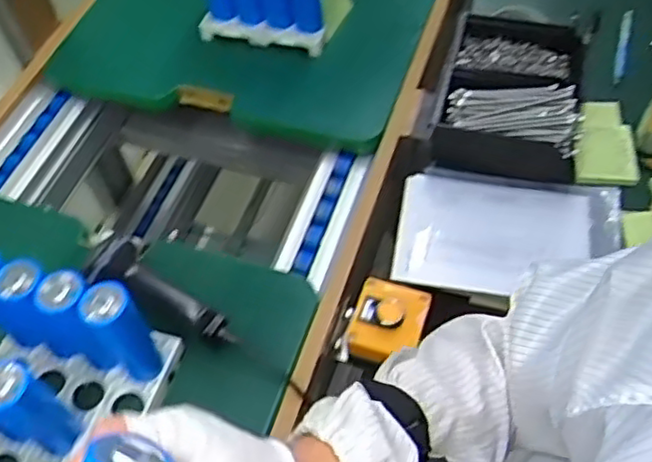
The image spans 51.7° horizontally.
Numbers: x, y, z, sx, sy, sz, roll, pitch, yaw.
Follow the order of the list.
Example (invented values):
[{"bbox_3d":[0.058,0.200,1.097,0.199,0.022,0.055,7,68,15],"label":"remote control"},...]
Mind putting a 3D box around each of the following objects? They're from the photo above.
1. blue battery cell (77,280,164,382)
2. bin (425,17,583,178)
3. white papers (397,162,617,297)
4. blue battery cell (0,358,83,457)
[{"bbox_3d":[-0.177,0.092,0.594,0.037,0.122,0.037,-32,59,-17],"label":"blue battery cell"},{"bbox_3d":[0.224,-0.163,0.823,0.162,0.079,0.230,12,57,12],"label":"bin"},{"bbox_3d":[0.204,0.003,0.766,0.237,0.022,0.157,11,57,11],"label":"white papers"},{"bbox_3d":[-0.245,0.152,0.562,0.040,0.124,0.043,28,62,21],"label":"blue battery cell"}]

